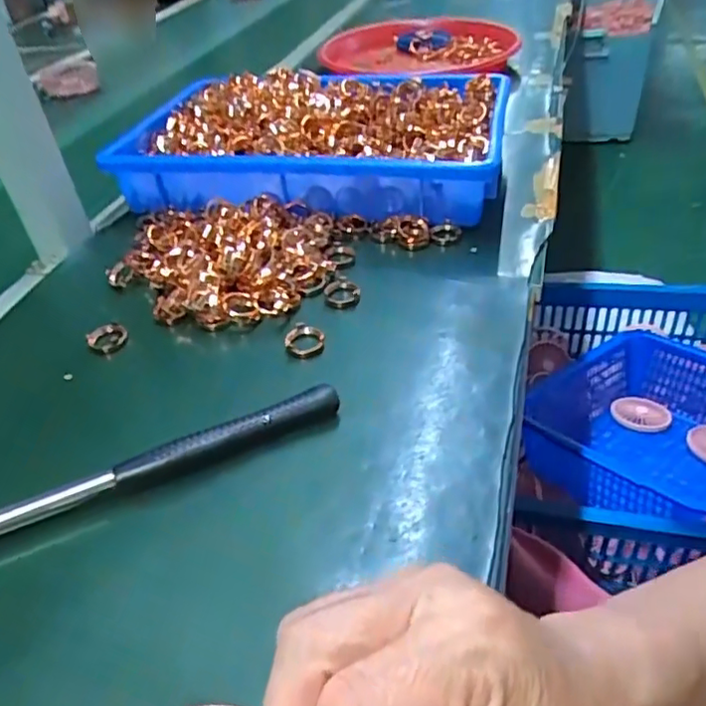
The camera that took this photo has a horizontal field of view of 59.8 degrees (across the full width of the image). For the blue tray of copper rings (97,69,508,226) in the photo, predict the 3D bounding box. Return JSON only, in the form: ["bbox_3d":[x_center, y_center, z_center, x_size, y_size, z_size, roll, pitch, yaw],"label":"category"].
[{"bbox_3d":[-0.031,-0.213,0.614,0.354,0.071,0.240,7,43,15],"label":"blue tray of copper rings"}]

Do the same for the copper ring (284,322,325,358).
[{"bbox_3d":[-0.034,-0.008,0.431,0.026,0.008,0.026,-4,41,3],"label":"copper ring"}]

